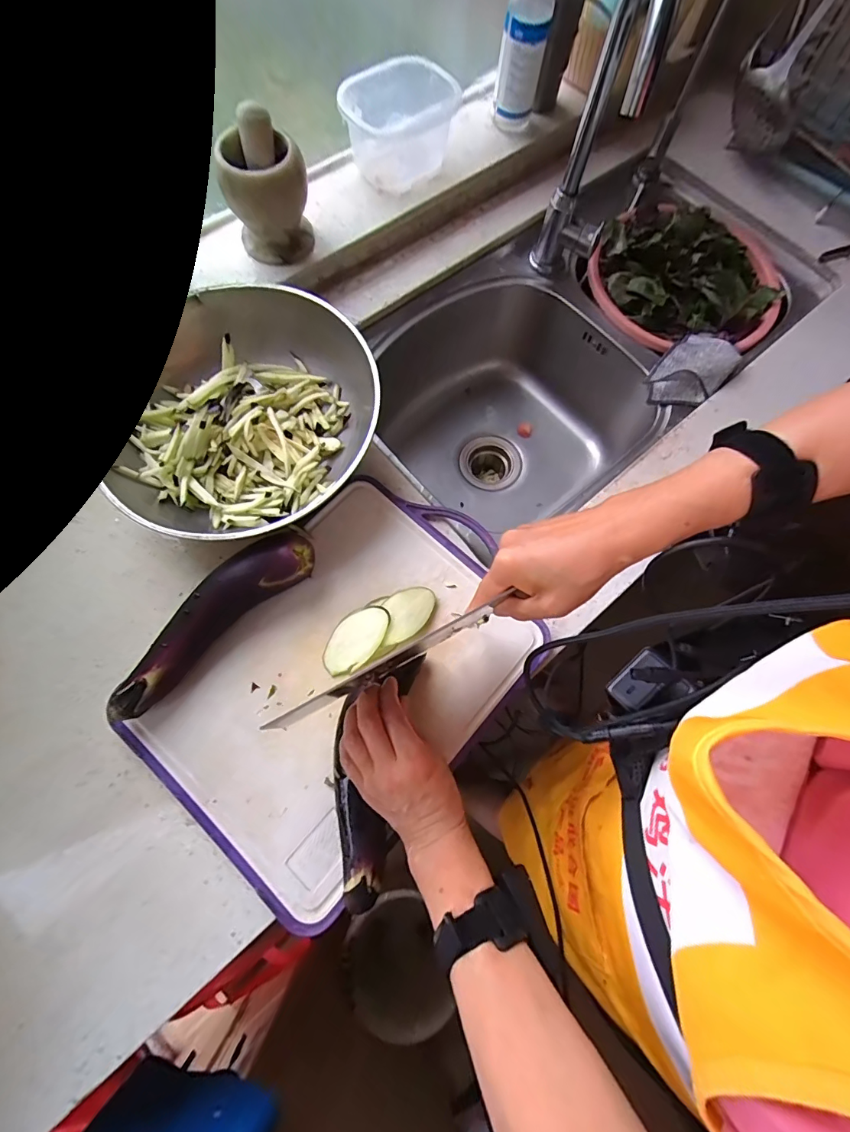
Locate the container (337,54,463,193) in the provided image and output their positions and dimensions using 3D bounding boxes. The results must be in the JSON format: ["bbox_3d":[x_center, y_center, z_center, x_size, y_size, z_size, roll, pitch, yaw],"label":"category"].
[{"bbox_3d":[-0.037,-0.618,0.615,0.104,0.097,0.146,38,75,9],"label":"container"}]

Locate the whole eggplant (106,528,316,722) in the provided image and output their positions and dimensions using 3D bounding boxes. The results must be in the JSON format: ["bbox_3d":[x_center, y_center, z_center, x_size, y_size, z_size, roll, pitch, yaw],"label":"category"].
[{"bbox_3d":[-0.213,0.052,0.445,0.232,0.054,0.060,-40,78,-13],"label":"whole eggplant"}]

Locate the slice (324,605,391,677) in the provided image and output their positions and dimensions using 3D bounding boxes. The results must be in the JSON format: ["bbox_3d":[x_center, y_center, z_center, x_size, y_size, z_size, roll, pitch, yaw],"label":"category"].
[{"bbox_3d":[-0.072,0.076,0.460,0.083,0.005,0.048,-38,77,6],"label":"slice"}]

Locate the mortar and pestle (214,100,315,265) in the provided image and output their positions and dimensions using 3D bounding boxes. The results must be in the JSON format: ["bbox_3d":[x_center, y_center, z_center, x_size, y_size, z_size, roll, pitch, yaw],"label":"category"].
[{"bbox_3d":[-0.194,-0.456,0.538,0.095,0.129,0.088,-16,73,-7],"label":"mortar and pestle"}]

